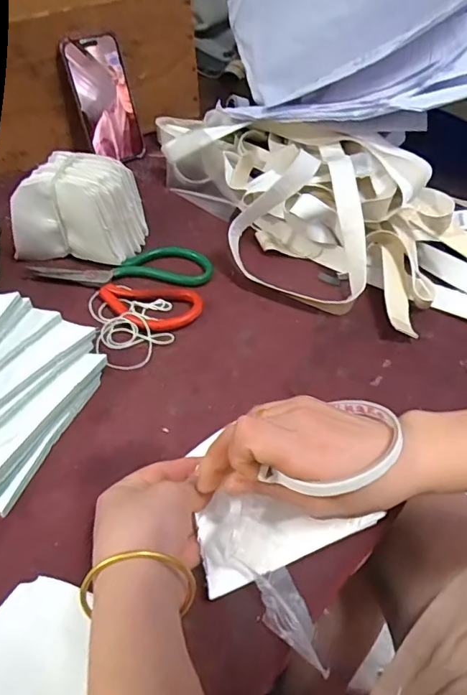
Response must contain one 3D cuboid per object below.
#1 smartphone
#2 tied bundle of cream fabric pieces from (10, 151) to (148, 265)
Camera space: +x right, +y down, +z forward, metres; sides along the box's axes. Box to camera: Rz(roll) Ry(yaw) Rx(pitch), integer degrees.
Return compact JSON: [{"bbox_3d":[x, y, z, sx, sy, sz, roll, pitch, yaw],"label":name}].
[{"bbox_3d":[-0.162,-0.313,0.645,0.071,0.145,0.014,-27,37,-19],"label":"smartphone"},{"bbox_3d":[-0.160,-0.143,0.526,0.119,0.085,0.074,5,48,6],"label":"tied bundle of cream fabric pieces"}]

